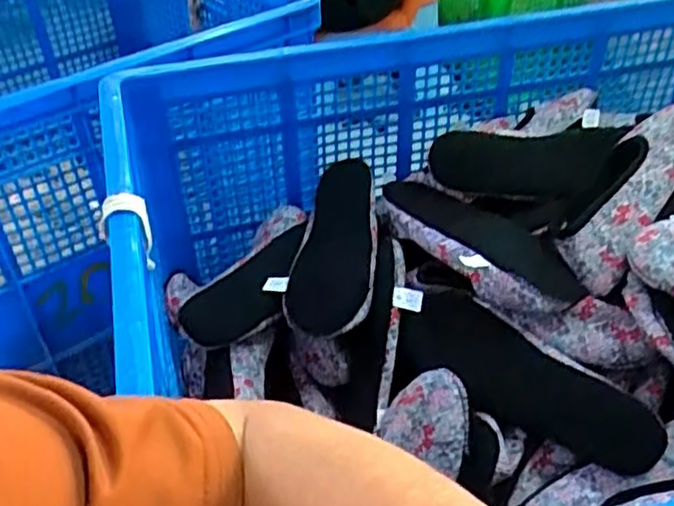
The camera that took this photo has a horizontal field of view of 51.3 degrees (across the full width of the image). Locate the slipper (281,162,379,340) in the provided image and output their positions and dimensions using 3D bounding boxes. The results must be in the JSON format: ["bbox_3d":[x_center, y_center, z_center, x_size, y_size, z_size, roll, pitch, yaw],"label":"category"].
[{"bbox_3d":[-0.001,-0.016,0.817,0.096,0.056,0.267,3,39,6],"label":"slipper"}]

